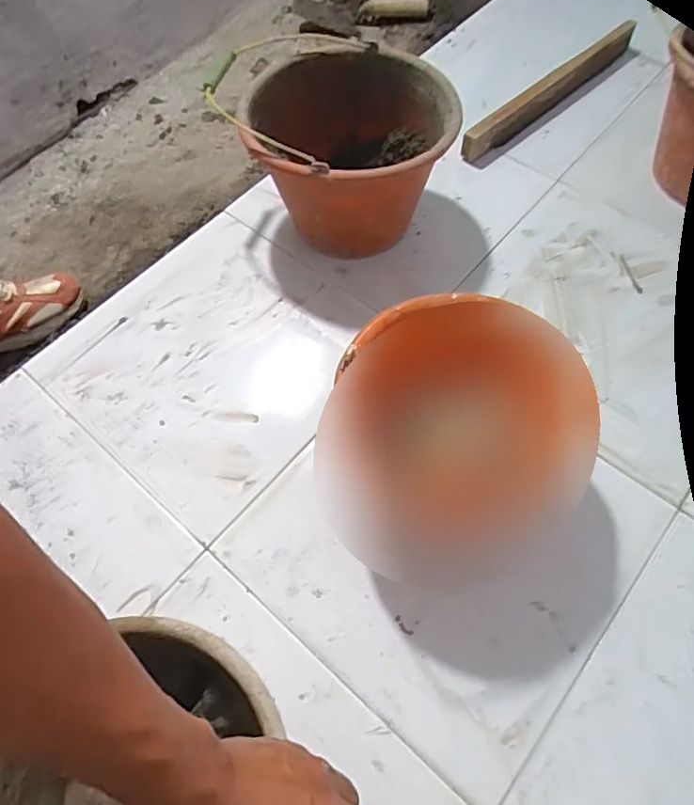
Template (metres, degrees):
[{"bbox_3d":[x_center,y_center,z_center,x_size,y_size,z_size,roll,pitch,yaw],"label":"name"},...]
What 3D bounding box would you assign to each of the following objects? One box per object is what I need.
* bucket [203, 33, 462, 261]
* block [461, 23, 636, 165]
[{"bbox_3d":[0.009,-0.356,0.810,0.273,0.200,0.270,-3,62,1],"label":"bucket"},{"bbox_3d":[0.376,-0.571,0.998,0.469,0.059,0.034,-40,67,-17],"label":"block"}]

